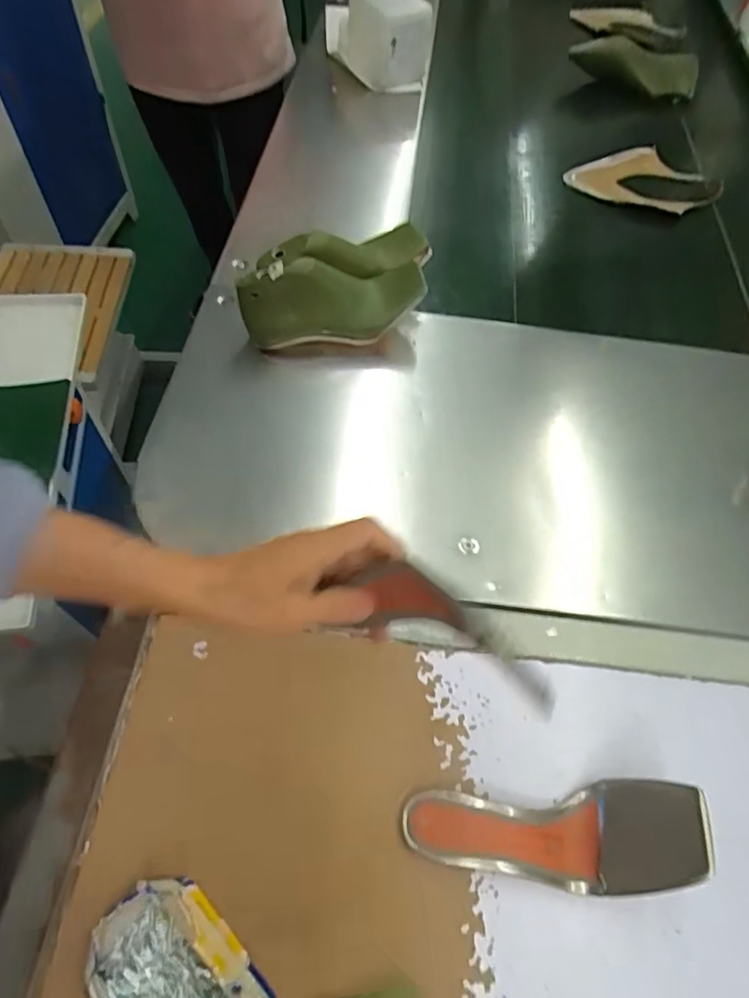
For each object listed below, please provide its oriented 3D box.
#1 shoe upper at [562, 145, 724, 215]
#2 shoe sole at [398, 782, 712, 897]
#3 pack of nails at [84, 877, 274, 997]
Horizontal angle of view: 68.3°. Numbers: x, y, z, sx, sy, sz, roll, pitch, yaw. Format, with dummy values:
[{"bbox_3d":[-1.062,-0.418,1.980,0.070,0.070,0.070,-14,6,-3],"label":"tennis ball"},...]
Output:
[{"bbox_3d":[0.486,-0.573,0.998,0.250,0.044,0.156,25,64,17],"label":"shoe upper"},{"bbox_3d":[0.131,0.254,0.411,0.210,0.061,0.074,-1,61,-5],"label":"shoe sole"},{"bbox_3d":[-0.129,0.330,0.373,0.082,0.045,0.136,-40,71,-23],"label":"pack of nails"}]

